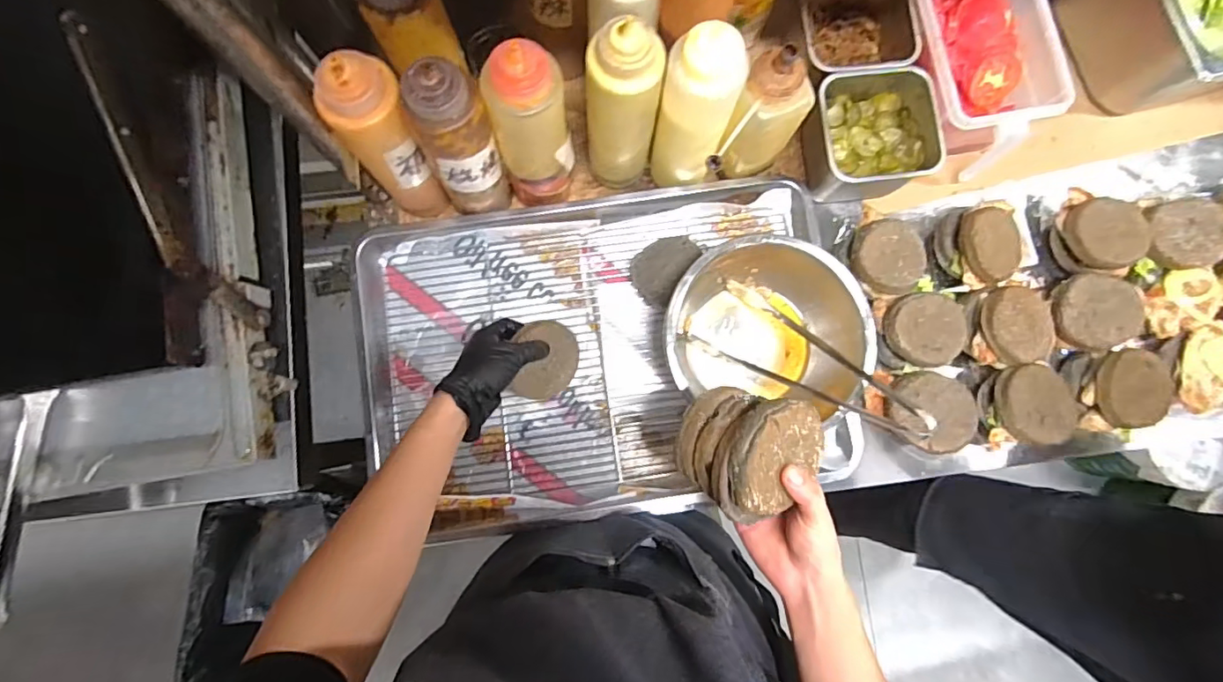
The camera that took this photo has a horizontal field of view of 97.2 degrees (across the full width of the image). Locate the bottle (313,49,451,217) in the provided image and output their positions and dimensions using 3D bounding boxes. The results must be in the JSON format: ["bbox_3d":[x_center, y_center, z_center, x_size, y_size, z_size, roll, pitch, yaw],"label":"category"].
[{"bbox_3d":[-0.238,-0.209,0.599,0.081,0.253,0.063,-31,85,-5],"label":"bottle"}]

